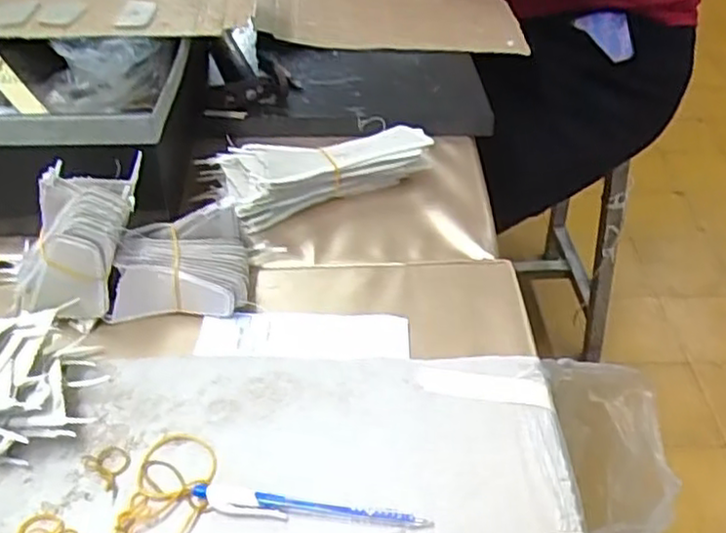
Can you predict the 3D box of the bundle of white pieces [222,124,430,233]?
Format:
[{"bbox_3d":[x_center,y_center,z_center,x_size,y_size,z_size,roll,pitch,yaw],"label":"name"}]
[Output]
[{"bbox_3d":[-0.037,-0.089,0.652,0.196,0.044,0.077,-19,46,-22],"label":"bundle of white pieces"}]

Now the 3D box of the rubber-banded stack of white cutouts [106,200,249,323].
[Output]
[{"bbox_3d":[-0.134,-0.002,0.530,0.094,0.058,0.065,0,42,-2],"label":"rubber-banded stack of white cutouts"}]

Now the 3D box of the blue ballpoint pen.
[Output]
[{"bbox_3d":[-0.032,0.139,0.410,0.139,0.010,0.013,6,42,5],"label":"blue ballpoint pen"}]

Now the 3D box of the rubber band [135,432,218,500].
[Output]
[{"bbox_3d":[-0.114,0.121,0.435,0.047,0.004,0.044,1,42,-1],"label":"rubber band"}]

